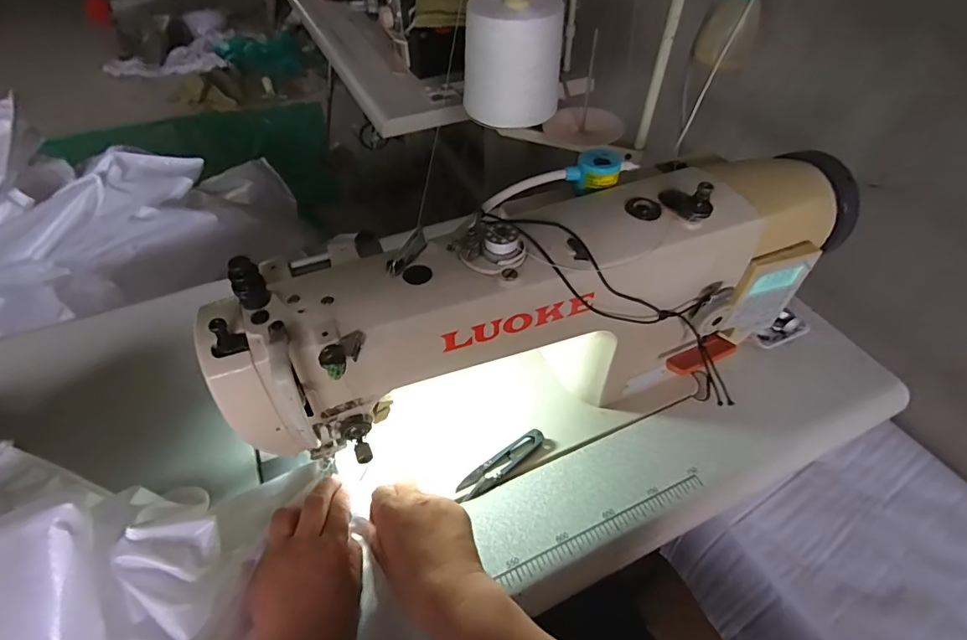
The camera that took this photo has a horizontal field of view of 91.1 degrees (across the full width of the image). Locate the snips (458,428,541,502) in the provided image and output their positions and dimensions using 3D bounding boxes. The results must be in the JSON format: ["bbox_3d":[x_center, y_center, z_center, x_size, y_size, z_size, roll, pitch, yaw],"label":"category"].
[{"bbox_3d":[0.018,0.143,0.472,0.102,0.010,0.025,-29,55,-24],"label":"snips"}]

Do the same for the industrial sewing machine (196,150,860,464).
[{"bbox_3d":[0.082,-0.022,0.443,0.566,0.202,0.147,-15,50,-14],"label":"industrial sewing machine"}]

